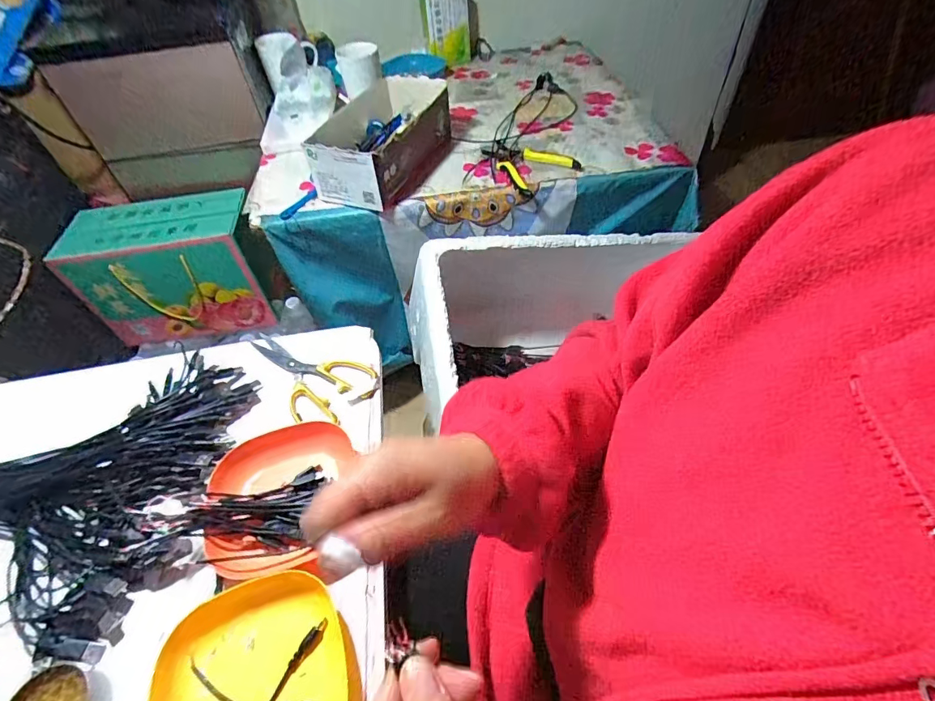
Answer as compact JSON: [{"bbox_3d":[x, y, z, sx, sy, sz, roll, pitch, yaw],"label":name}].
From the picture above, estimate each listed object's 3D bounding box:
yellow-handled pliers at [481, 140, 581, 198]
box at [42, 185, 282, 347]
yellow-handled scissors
[{"bbox_3d":[0.094,-0.315,0.773,0.114,0.017,0.154,-38,58,-24],"label":"yellow-handled pliers"},{"bbox_3d":[-0.578,-0.164,0.943,0.324,0.232,0.154,-8,51,-2],"label":"box"},{"bbox_3d":[-0.196,0.033,0.538,0.163,0.006,0.087,14,53,15],"label":"yellow-handled scissors"}]

